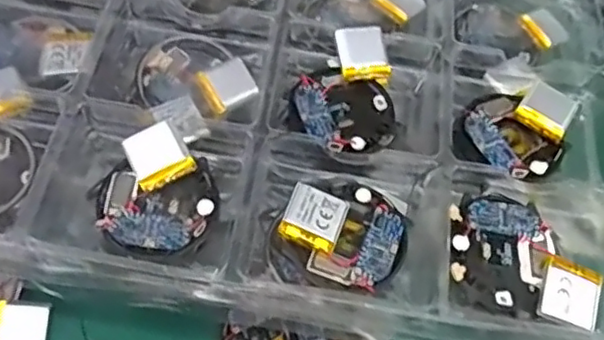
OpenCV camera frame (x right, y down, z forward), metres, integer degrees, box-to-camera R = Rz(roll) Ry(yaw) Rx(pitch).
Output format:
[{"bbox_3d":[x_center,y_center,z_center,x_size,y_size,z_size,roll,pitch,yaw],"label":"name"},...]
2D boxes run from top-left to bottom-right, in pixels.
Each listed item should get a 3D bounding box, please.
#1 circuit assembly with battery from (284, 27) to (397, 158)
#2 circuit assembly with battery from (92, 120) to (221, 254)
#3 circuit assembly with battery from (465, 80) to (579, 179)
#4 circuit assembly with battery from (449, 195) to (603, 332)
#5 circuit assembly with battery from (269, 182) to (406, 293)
[{"bbox_3d":[0.018,-0.032,0.257,0.043,0.020,0.053,14,60,1],"label":"circuit assembly with battery"},{"bbox_3d":[-0.053,0.008,0.228,0.042,0.011,0.044,3,60,-5],"label":"circuit assembly with battery"},{"bbox_3d":[0.091,-0.018,0.259,0.038,0.008,0.048,35,62,12],"label":"circuit assembly with battery"},{"bbox_3d":[0.082,0.033,0.230,0.054,0.011,0.042,12,60,0],"label":"circuit assembly with battery"},{"bbox_3d":[0.015,0.023,0.230,0.047,0.015,0.038,11,60,-1],"label":"circuit assembly with battery"}]

